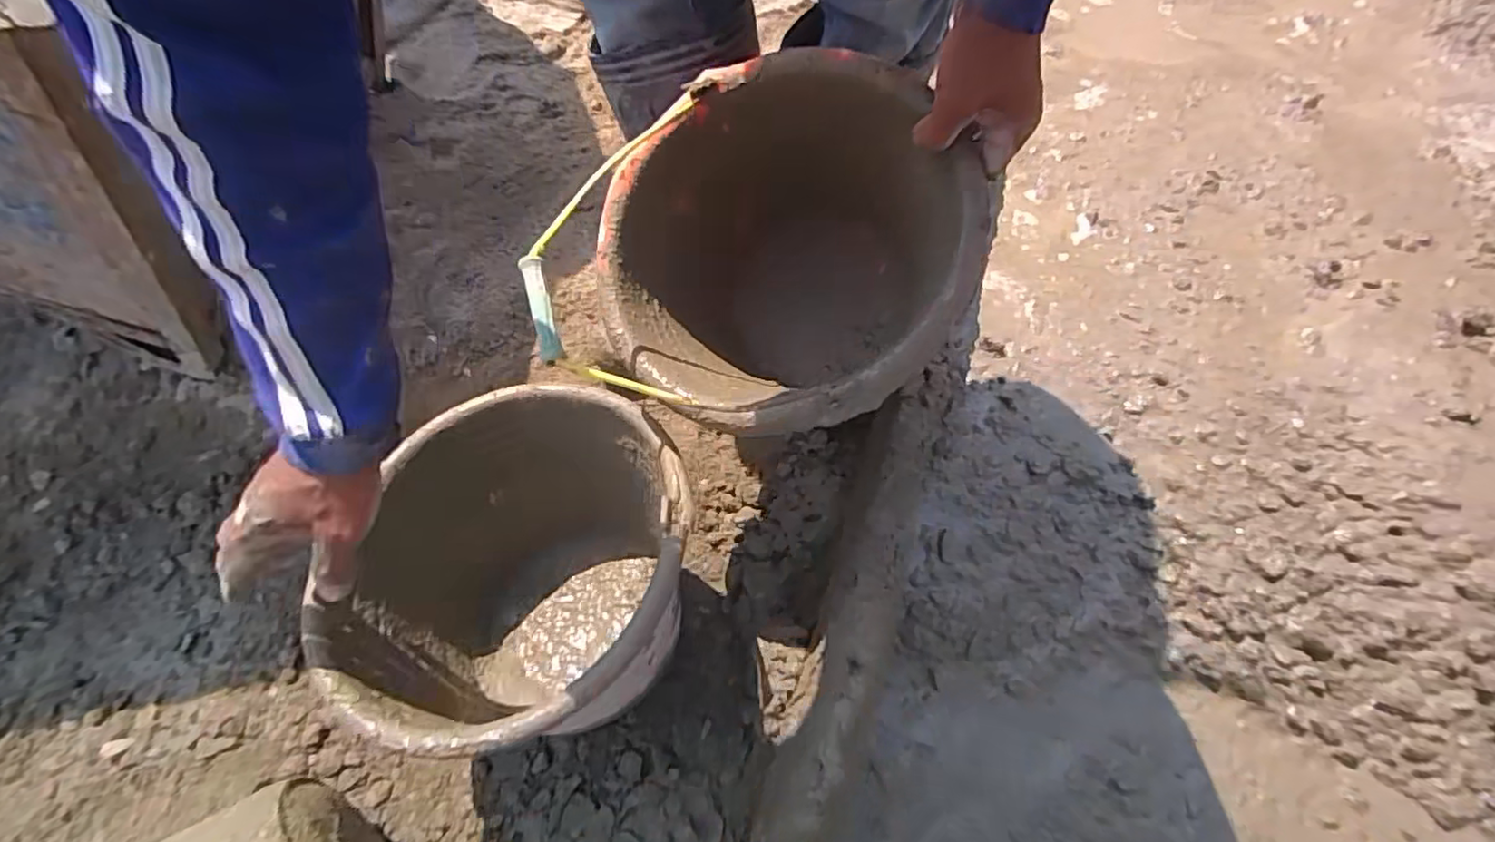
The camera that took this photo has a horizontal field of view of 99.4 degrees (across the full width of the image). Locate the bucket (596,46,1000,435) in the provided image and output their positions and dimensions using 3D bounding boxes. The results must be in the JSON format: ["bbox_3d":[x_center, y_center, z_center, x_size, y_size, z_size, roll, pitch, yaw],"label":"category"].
[{"bbox_3d":[0.046,-0.128,0.562,0.293,0.250,0.290,5,86,18],"label":"bucket"}]

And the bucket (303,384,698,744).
[{"bbox_3d":[-0.182,0.137,0.581,0.268,0.244,0.289,-1,61,2],"label":"bucket"}]

